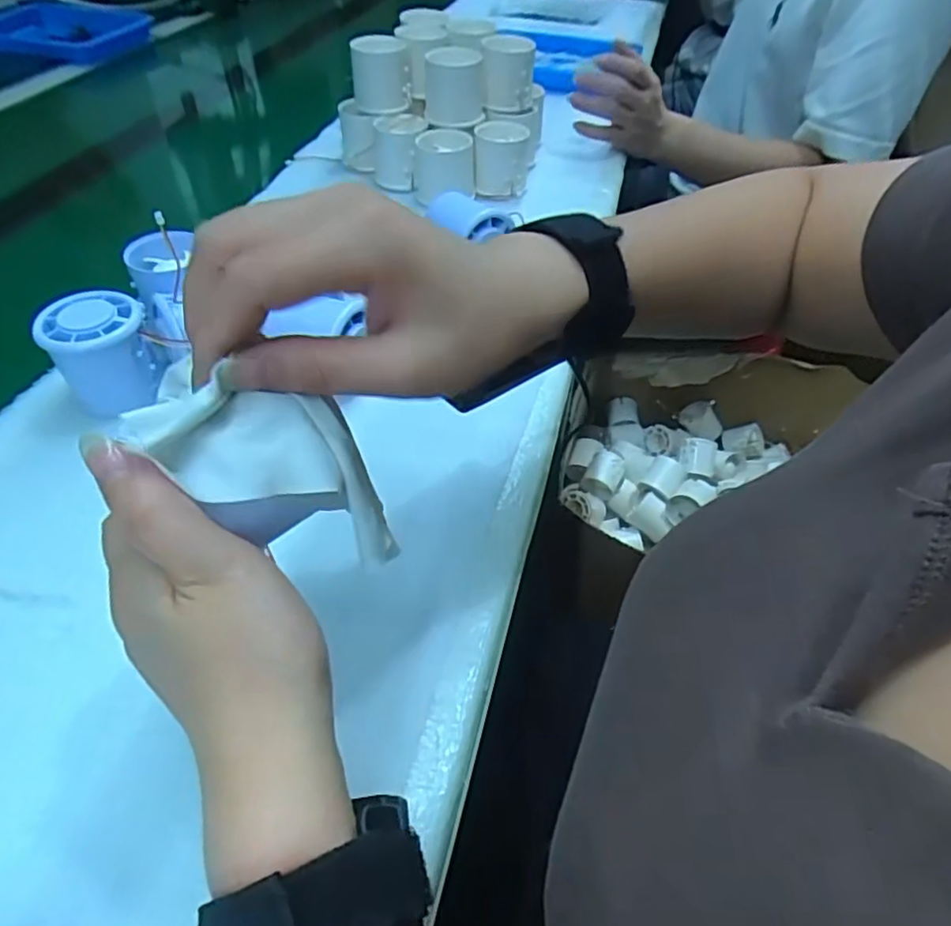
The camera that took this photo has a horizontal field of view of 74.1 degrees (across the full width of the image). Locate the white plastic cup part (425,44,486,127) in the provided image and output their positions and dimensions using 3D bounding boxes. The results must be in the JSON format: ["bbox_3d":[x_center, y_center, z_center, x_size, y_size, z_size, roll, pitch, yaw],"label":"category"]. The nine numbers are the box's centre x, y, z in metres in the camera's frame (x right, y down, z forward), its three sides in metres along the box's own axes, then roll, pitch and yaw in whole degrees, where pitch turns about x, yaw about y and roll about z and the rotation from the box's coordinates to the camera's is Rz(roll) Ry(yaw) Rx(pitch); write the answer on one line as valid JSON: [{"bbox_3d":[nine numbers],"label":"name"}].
[{"bbox_3d":[-0.019,-0.348,0.586,0.053,0.055,0.052,-1,48,-3],"label":"white plastic cup part"}]

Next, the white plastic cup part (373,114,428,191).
[{"bbox_3d":[-0.073,-0.297,0.603,0.049,0.049,0.055,4,47,2],"label":"white plastic cup part"}]

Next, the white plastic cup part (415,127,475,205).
[{"bbox_3d":[-0.030,-0.274,0.587,0.049,0.054,0.043,-16,50,-16],"label":"white plastic cup part"}]

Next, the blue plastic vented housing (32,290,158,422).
[{"bbox_3d":[-0.222,-0.063,0.379,0.056,0.057,0.057,-22,52,-23],"label":"blue plastic vented housing"}]

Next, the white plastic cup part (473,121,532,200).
[{"bbox_3d":[0.025,-0.290,0.598,0.050,0.049,0.060,4,47,2],"label":"white plastic cup part"}]

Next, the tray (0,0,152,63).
[{"bbox_3d":[-0.602,-0.630,0.923,0.201,0.030,0.175,10,47,5],"label":"tray"}]

